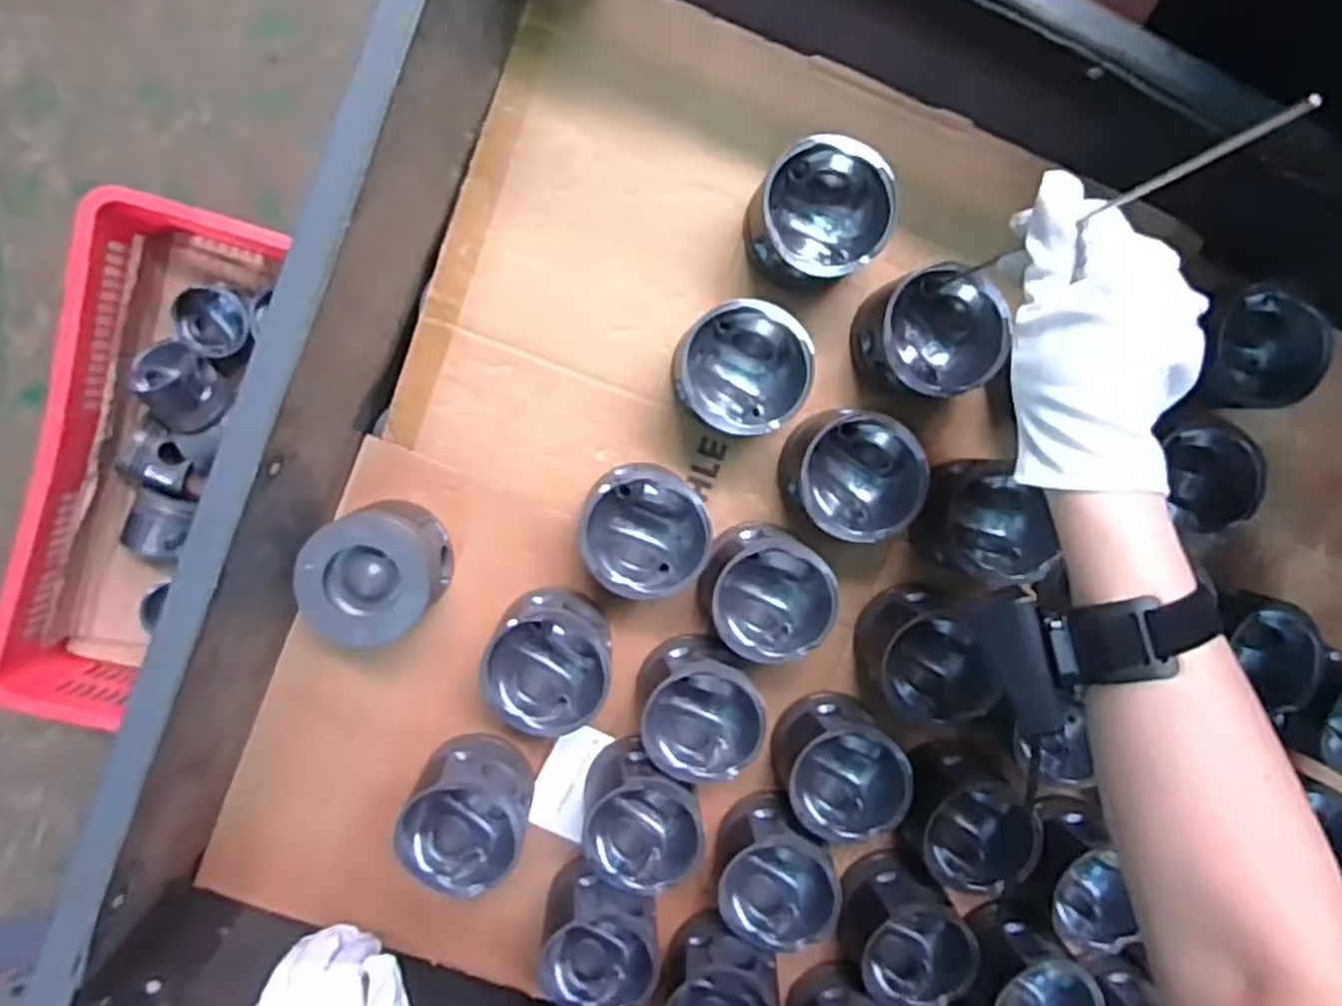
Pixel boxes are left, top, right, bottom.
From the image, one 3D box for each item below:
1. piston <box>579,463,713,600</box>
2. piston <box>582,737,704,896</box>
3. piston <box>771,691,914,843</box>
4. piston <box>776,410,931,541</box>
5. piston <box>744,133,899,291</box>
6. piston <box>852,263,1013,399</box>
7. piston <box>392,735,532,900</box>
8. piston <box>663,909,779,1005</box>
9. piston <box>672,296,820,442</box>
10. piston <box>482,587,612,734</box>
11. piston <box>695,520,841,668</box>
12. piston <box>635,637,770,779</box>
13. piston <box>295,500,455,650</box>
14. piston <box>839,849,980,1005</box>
[{"bbox_3d":[-0.019,0.016,0.559,0.084,0.079,0.086,-1,98,-5],"label":"piston"},{"bbox_3d":[-0.022,0.223,0.585,0.081,0.075,0.086,0,98,-5],"label":"piston"},{"bbox_3d":[0.122,0.190,0.586,0.077,0.082,0.082,-1,98,-5],"label":"piston"},{"bbox_3d":[0.126,-0.021,0.564,0.084,0.079,0.082,-1,98,-5],"label":"piston"},{"bbox_3d":[0.098,-0.192,0.539,0.082,0.076,0.082,-1,98,-5],"label":"piston"},{"bbox_3d":[0.177,-0.117,0.557,0.090,0.076,0.088,-1,98,-5],"label":"piston"},{"bbox_3d":[-0.146,0.221,0.579,0.084,0.076,0.083,-1,98,-5],"label":"piston"},{"bbox_3d":[0.040,0.366,0.605,0.082,0.069,0.085,-1,98,-5],"label":"piston"},{"bbox_3d":[0.045,-0.092,0.549,0.087,0.077,0.083,-1,98,-5],"label":"piston"},{"bbox_3d":[-0.085,0.107,0.567,0.082,0.081,0.085,-1,98,-5],"label":"piston"},{"bbox_3d":[0.067,0.060,0.570,0.090,0.077,0.085,-1,98,-5],"label":"piston"},{"bbox_3d":[0.019,0.145,0.580,0.081,0.075,0.084,-1,98,-5],"label":"piston"},{"bbox_3d":[-0.199,0.045,0.548,0.083,0.083,0.082,-1,98,-5],"label":"piston"},{"bbox_3d":[0.175,0.322,0.603,0.084,0.074,0.083,-1,98,-5],"label":"piston"}]

